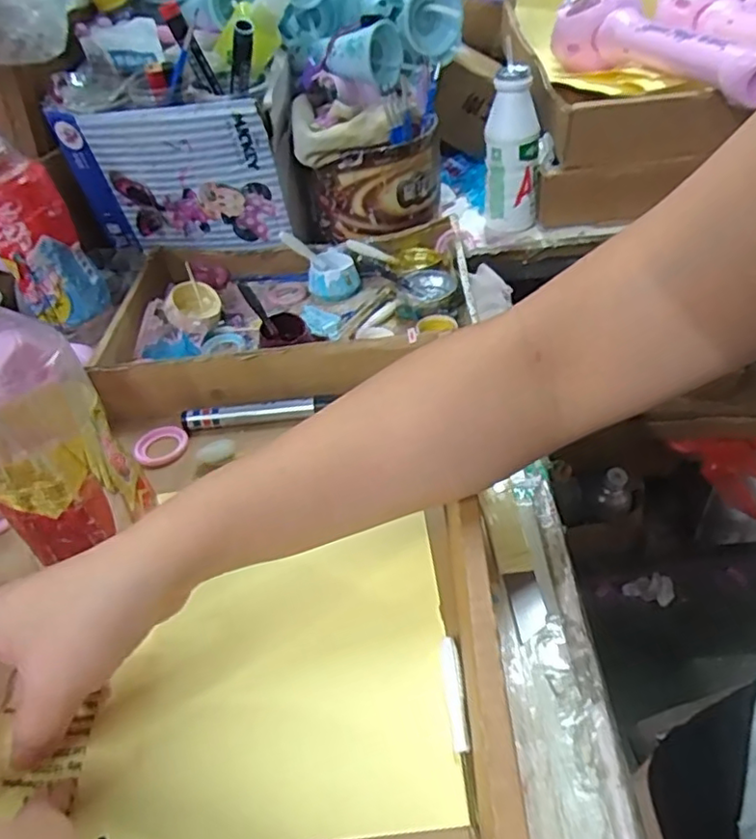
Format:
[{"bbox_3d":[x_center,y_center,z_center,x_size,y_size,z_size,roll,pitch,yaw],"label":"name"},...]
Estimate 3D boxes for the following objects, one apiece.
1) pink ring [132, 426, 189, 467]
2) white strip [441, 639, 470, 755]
[{"bbox_3d":[-0.155,0.019,0.447,0.038,0.008,0.035,-4,42,3],"label":"pink ring"},{"bbox_3d":[0.036,0.128,0.291,0.008,0.010,0.051,-6,41,1],"label":"white strip"}]

